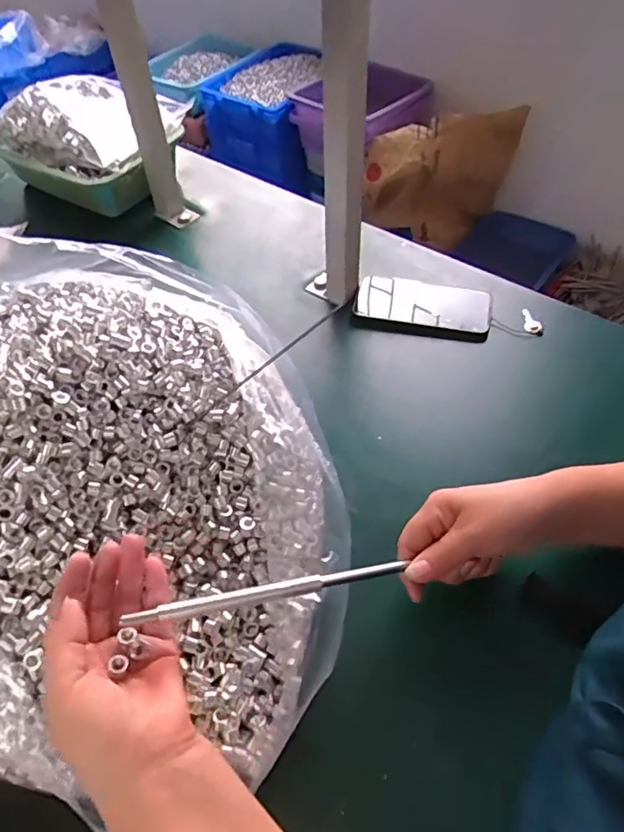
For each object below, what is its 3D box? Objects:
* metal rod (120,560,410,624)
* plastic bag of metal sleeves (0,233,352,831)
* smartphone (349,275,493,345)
[{"bbox_3d":[-0.022,0.121,0.385,0.194,0.009,0.009,-4,50,-22],"label":"metal rod"},{"bbox_3d":[-0.182,0.039,0.480,0.418,0.141,0.477,0,52,3],"label":"plastic bag of metal sleeves"},{"bbox_3d":[0.134,-0.134,0.685,0.165,0.018,0.089,13,54,13],"label":"smartphone"}]

